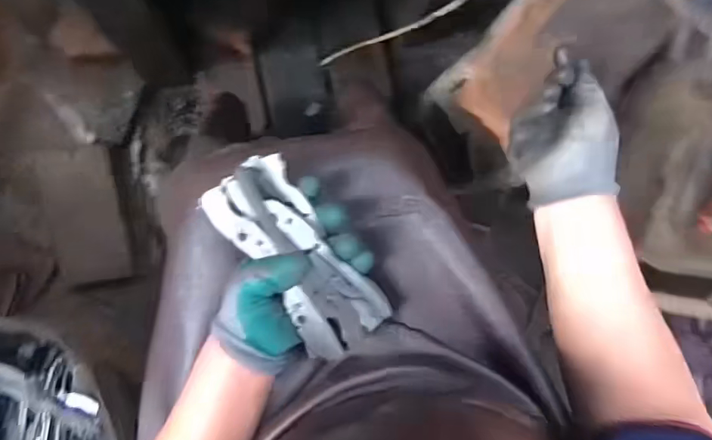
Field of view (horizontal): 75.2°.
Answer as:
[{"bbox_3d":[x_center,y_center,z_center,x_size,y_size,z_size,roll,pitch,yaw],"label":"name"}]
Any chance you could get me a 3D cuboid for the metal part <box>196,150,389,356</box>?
[{"bbox_3d":[-0.047,0.033,0.384,0.073,0.022,0.173,-36,96,-6],"label":"metal part"}]

